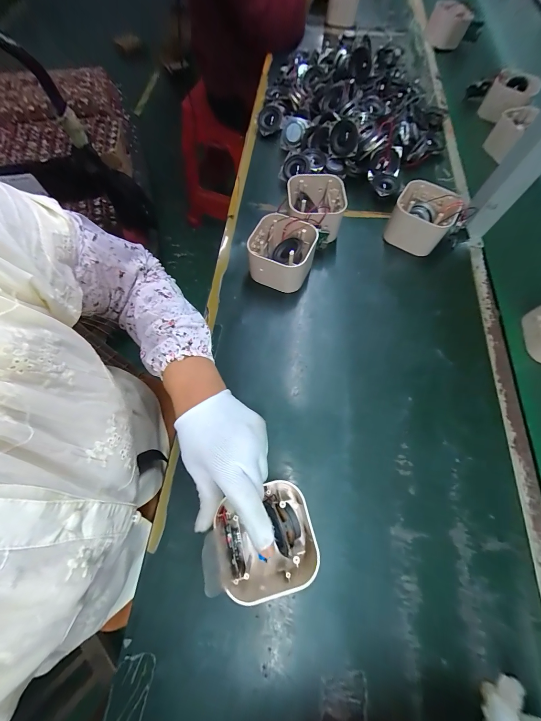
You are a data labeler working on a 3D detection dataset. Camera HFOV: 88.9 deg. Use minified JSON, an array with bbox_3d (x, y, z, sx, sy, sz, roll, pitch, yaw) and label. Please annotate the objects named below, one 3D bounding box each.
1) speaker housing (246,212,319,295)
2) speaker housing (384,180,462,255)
[{"bbox_3d":[0.016,-0.161,0.420,0.096,0.063,0.090,24,69,9],"label":"speaker housing"},{"bbox_3d":[0.240,-0.227,0.446,0.088,0.069,0.083,28,70,11],"label":"speaker housing"}]

